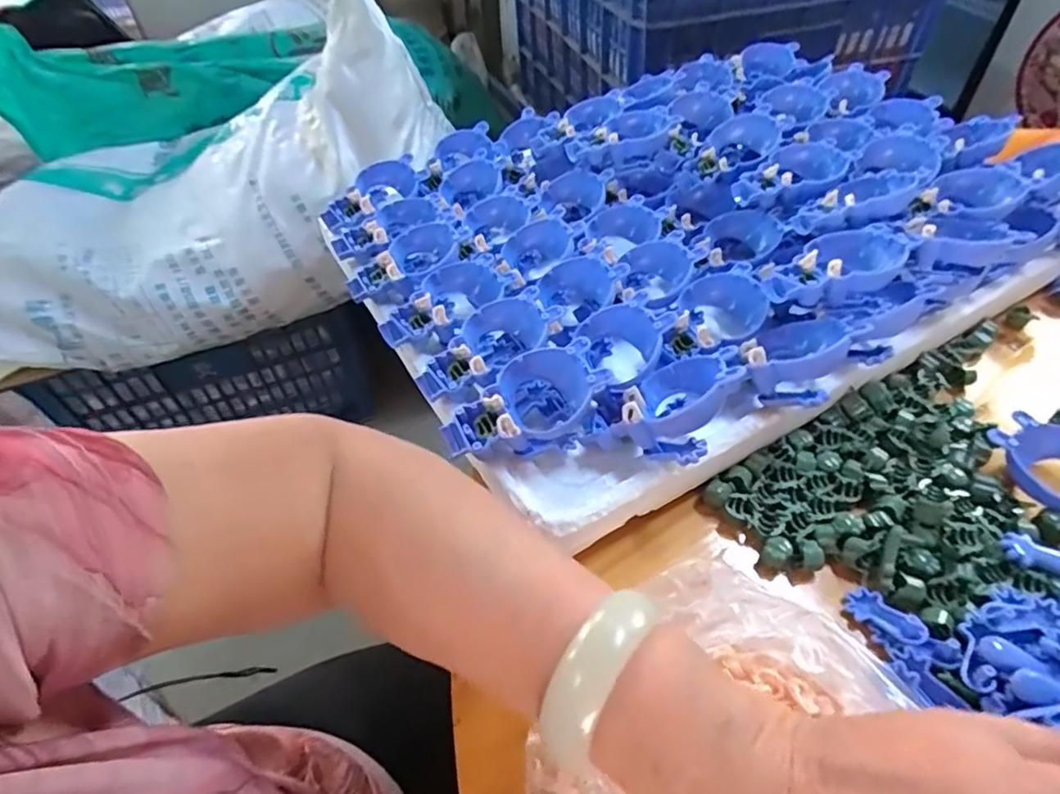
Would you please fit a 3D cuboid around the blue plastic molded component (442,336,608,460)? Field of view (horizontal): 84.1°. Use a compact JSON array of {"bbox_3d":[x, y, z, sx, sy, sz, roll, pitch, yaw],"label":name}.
[{"bbox_3d":[-0.004,0.004,0.352,0.098,0.037,0.055,-25,51,-19],"label":"blue plastic molded component"}]

